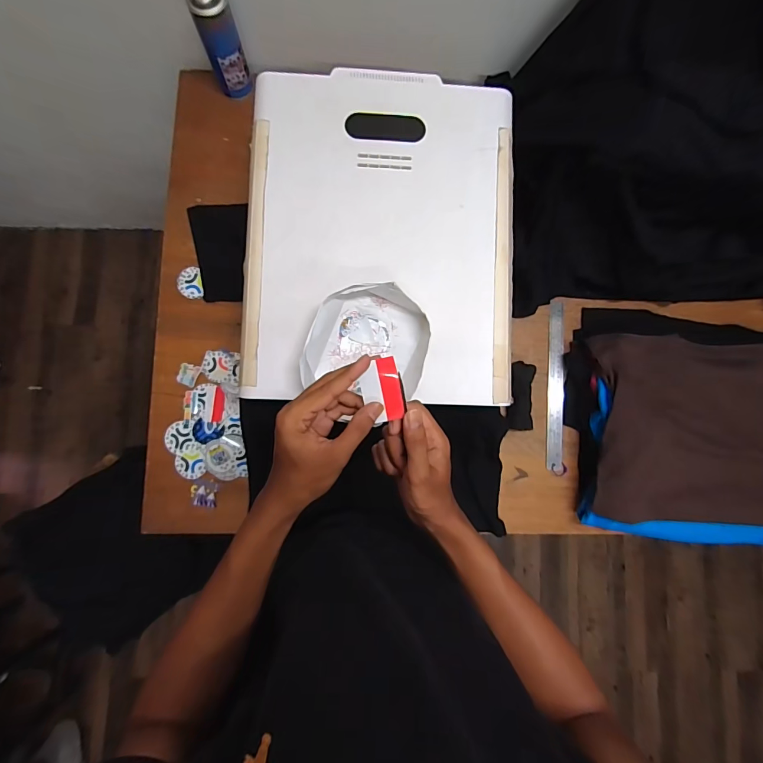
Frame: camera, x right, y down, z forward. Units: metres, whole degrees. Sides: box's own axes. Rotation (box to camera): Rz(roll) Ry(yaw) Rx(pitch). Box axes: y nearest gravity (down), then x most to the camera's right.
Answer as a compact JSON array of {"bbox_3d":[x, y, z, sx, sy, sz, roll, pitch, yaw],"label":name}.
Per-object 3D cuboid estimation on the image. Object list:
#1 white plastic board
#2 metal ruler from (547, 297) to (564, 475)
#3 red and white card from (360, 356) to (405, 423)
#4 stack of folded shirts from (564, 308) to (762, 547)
[{"bbox_3d":[0.002,-0.224,0.580,0.396,0.028,0.499,2,83,-3],"label":"white plastic board"},{"bbox_3d":[0.336,0.005,0.740,0.030,0.007,0.324,3,84,6],"label":"metal ruler"},{"bbox_3d":[0.001,0.009,0.372,0.037,0.004,0.061,-13,104,-2],"label":"red and white card"},{"bbox_3d":[0.628,0.080,0.700,0.558,0.085,0.403,7,83,-2],"label":"stack of folded shirts"}]

